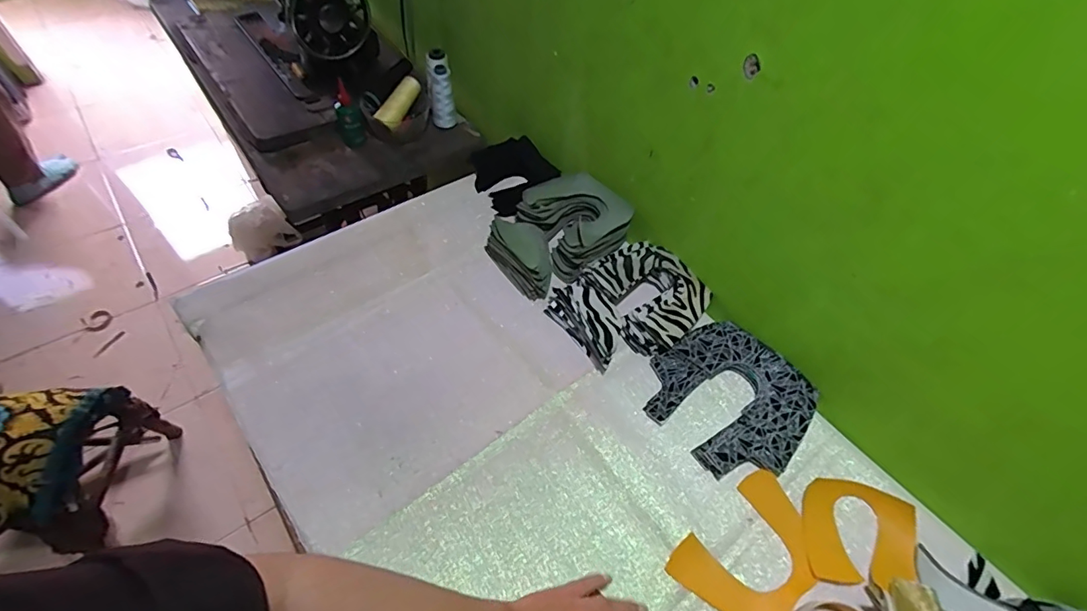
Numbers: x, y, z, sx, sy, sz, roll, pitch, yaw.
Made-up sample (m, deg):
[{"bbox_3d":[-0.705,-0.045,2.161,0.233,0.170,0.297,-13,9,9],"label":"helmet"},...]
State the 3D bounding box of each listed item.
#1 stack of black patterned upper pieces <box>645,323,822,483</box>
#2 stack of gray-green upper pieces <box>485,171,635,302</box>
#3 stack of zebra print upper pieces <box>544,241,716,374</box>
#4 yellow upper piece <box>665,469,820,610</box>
[{"bbox_3d":[0.241,0.114,0.640,0.185,0.023,0.190,-35,63,-22],"label":"stack of black patterned upper pieces"},{"bbox_3d":[0.026,-0.125,0.770,0.216,0.075,0.161,-32,63,-24],"label":"stack of gray-green upper pieces"},{"bbox_3d":[0.127,-0.008,0.707,0.204,0.045,0.167,-31,62,-26],"label":"stack of zebra print upper pieces"},{"bbox_3d":[0.233,0.270,0.544,0.169,0.008,0.117,-34,64,-27],"label":"yellow upper piece"}]

